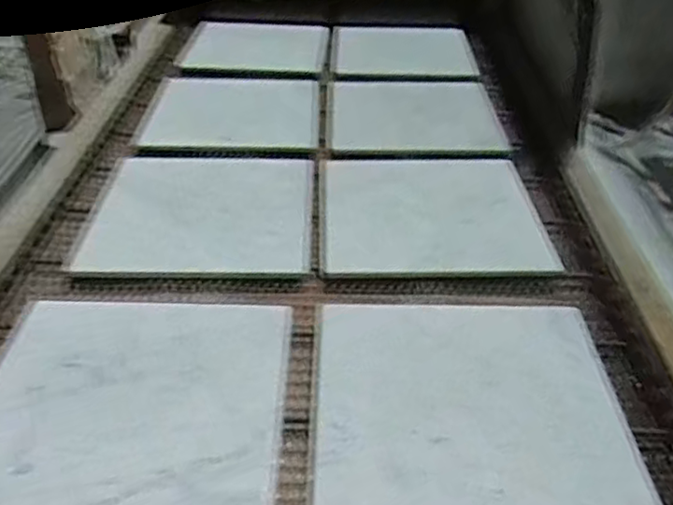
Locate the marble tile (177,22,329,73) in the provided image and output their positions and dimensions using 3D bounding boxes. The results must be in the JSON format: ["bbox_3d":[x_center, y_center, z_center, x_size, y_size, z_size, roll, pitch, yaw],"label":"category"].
[{"bbox_3d":[-0.183,-0.484,1.557,0.315,0.009,0.316,2,36,3],"label":"marble tile"}]

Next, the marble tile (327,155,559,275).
[{"bbox_3d":[0.136,-0.069,0.988,0.302,0.009,0.302,-1,36,-1],"label":"marble tile"}]

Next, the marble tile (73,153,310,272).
[{"bbox_3d":[-0.187,-0.068,0.969,0.301,0.019,0.276,0,36,1],"label":"marble tile"}]

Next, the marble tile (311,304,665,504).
[{"bbox_3d":[0.133,0.153,0.676,0.302,0.019,0.288,0,36,1],"label":"marble tile"}]

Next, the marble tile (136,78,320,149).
[{"bbox_3d":[-0.188,-0.265,1.251,0.304,0.024,0.336,-1,36,-1],"label":"marble tile"}]

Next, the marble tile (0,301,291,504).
[{"bbox_3d":[-0.203,0.146,0.679,0.298,0.010,0.293,0,36,1],"label":"marble tile"}]

